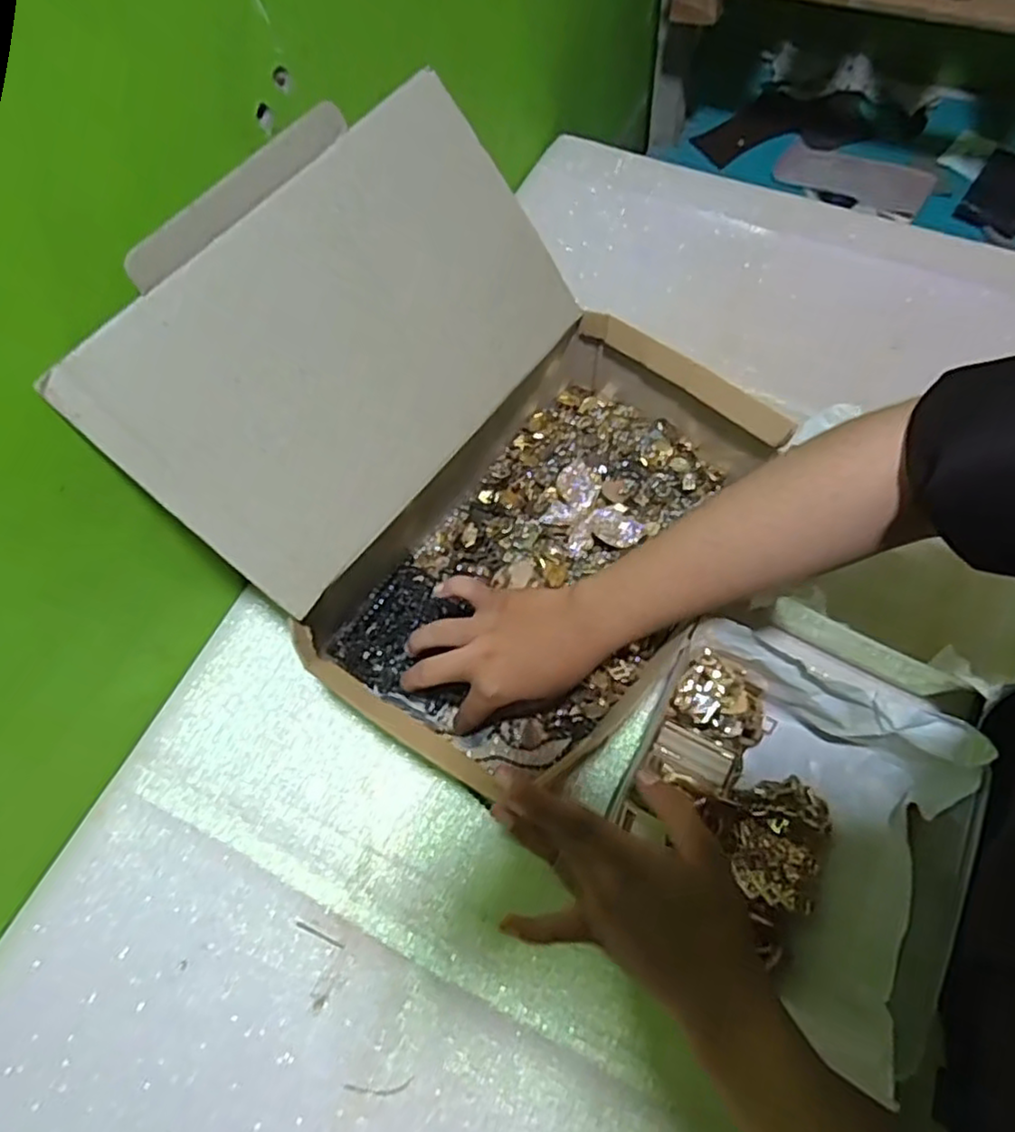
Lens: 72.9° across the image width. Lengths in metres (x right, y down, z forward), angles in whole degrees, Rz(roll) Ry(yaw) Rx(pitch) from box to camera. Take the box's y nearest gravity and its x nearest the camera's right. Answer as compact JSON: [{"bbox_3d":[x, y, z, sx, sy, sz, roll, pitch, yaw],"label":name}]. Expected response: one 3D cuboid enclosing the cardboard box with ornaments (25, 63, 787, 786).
[{"bbox_3d":[-0.019,-0.077,0.456,0.293,0.273,0.326,34,68,20],"label":"cardboard box with ornaments"}]

